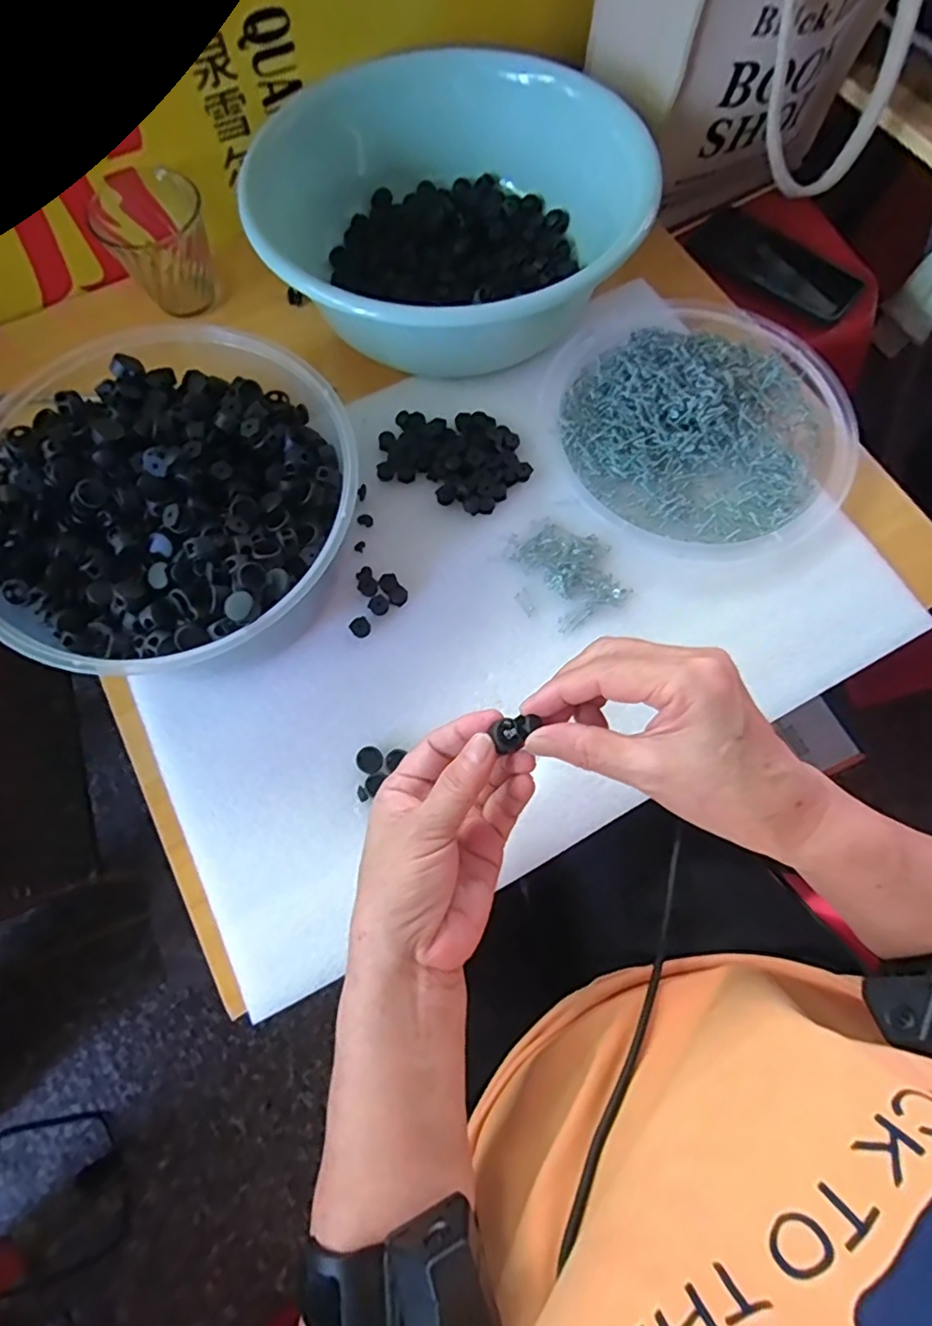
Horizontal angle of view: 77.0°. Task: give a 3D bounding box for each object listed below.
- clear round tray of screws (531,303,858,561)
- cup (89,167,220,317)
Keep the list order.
[{"bbox_3d":[0.186,-0.199,0.472,0.229,0.021,0.245,0,72,-1],"label":"clear round tray of screws"},{"bbox_3d":[-0.267,-0.365,0.515,0.089,0.074,0.083,0,72,-1],"label":"cup"}]

